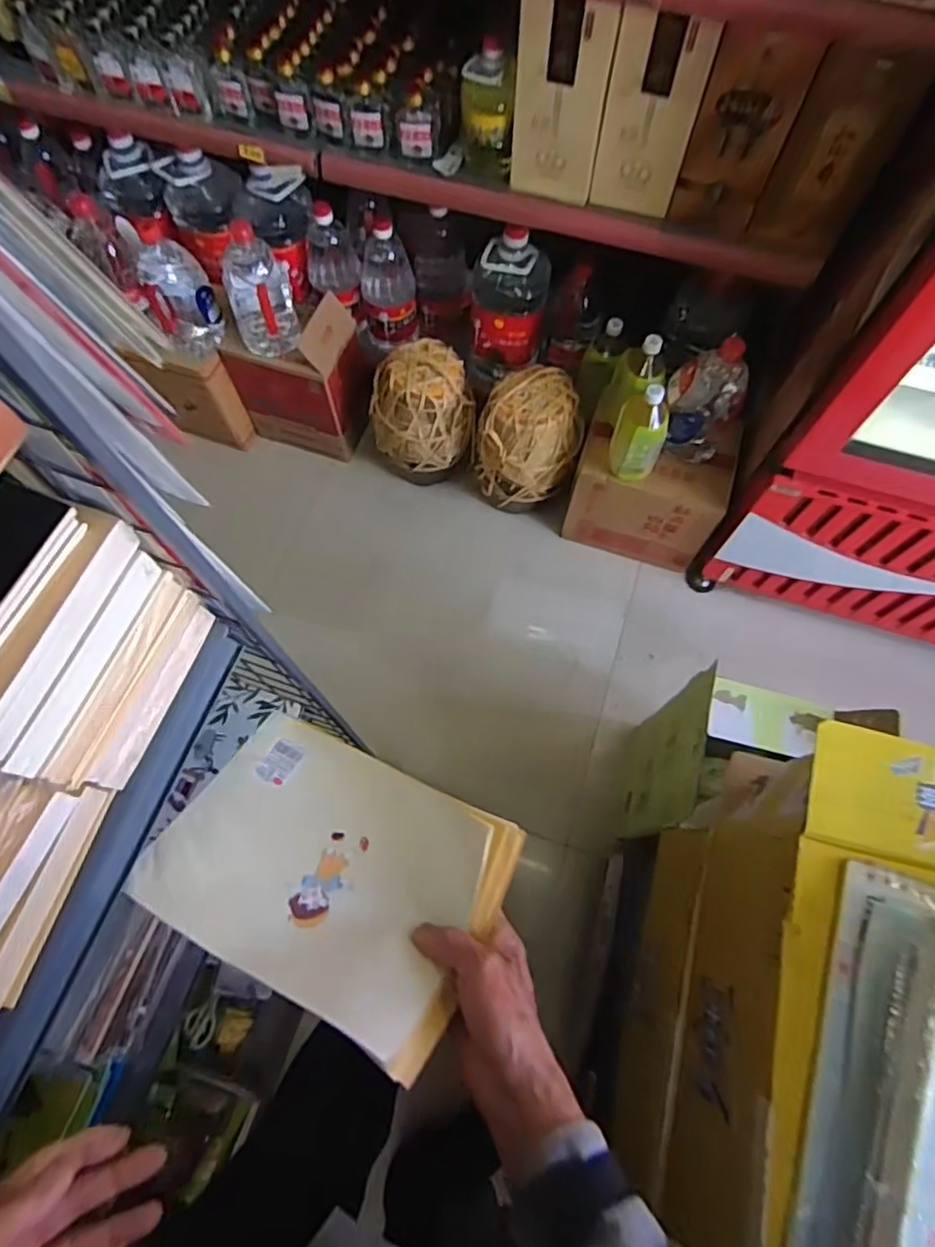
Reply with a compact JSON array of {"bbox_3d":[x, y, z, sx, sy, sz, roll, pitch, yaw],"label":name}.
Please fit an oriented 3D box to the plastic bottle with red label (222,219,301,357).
[{"bbox_3d":[-0.414,-0.658,1.245,0.123,0.249,0.133,-17,70,-8],"label":"plastic bottle with red label"}]

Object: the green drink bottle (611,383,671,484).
[{"bbox_3d":[0.315,-0.344,1.148,0.096,0.180,0.080,20,70,7],"label":"green drink bottle"}]

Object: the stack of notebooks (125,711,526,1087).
[{"bbox_3d":[-0.108,0.184,0.491,0.260,0.047,0.182,20,52,22],"label":"stack of notebooks"}]

